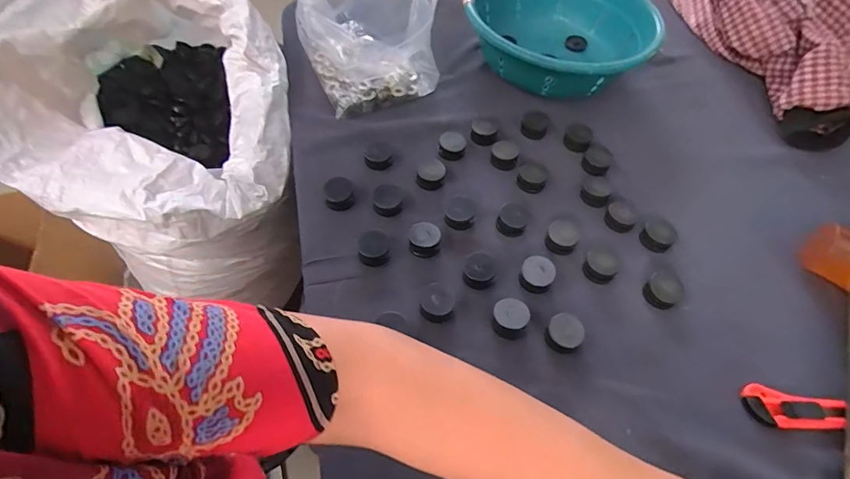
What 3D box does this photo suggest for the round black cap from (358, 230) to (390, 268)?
[{"bbox_3d":[-0.051,0.009,0.442,0.031,0.018,0.031,2,55,-2],"label":"round black cap"}]

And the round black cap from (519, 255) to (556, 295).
[{"bbox_3d":[0.111,0.035,0.435,0.032,0.017,0.034,2,55,-2],"label":"round black cap"}]

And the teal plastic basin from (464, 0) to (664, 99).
[{"bbox_3d":[0.181,-0.292,0.630,0.256,0.078,0.249,2,55,-2],"label":"teal plastic basin"}]

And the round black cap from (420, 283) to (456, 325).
[{"bbox_3d":[0.012,0.057,0.416,0.031,0.016,0.034,2,55,-2],"label":"round black cap"}]

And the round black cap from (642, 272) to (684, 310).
[{"bbox_3d":[0.236,0.051,0.437,0.027,0.021,0.030,-16,58,-14],"label":"round black cap"}]

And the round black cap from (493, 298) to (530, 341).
[{"bbox_3d":[0.079,0.072,0.406,0.031,0.021,0.031,2,55,-2],"label":"round black cap"}]

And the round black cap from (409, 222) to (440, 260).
[{"bbox_3d":[0.000,-0.001,0.451,0.031,0.025,0.028,6,55,1],"label":"round black cap"}]

